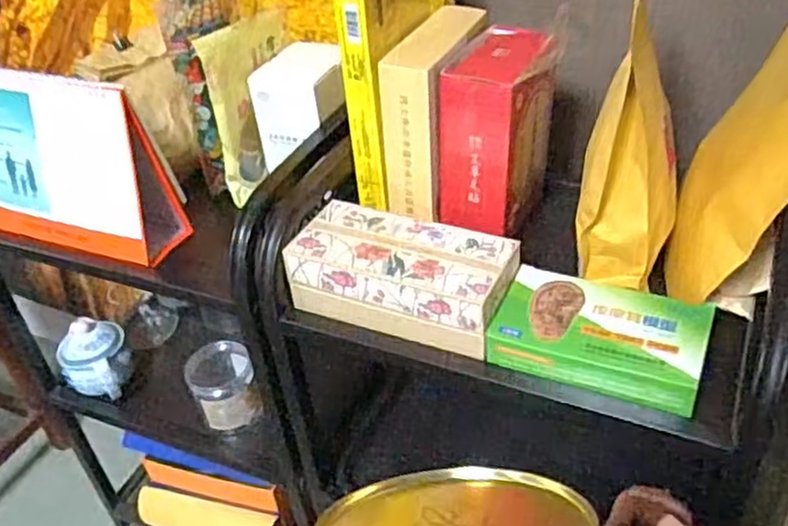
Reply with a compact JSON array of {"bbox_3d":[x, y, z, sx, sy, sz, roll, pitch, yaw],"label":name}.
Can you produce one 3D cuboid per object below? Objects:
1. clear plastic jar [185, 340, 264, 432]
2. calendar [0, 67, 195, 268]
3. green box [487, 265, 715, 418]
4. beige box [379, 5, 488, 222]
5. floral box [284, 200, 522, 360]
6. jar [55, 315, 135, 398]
[{"bbox_3d":[-0.226,0.162,0.964,0.082,0.096,0.080,-4,37,3],"label":"clear plastic jar"},{"bbox_3d":[-0.372,-0.109,0.788,0.261,0.187,0.069,9,40,19],"label":"calendar"},{"bbox_3d":[0.173,0.058,0.607,0.165,0.037,0.104,14,42,24],"label":"green box"},{"bbox_3d":[0.046,-0.154,0.736,0.056,0.168,0.142,16,42,26],"label":"beige box"},{"bbox_3d":[0.007,0.012,0.669,0.197,0.068,0.096,14,41,24],"label":"floral box"},{"bbox_3d":[-0.415,0.142,1.016,0.089,0.091,0.105,-26,42,-24],"label":"jar"}]

